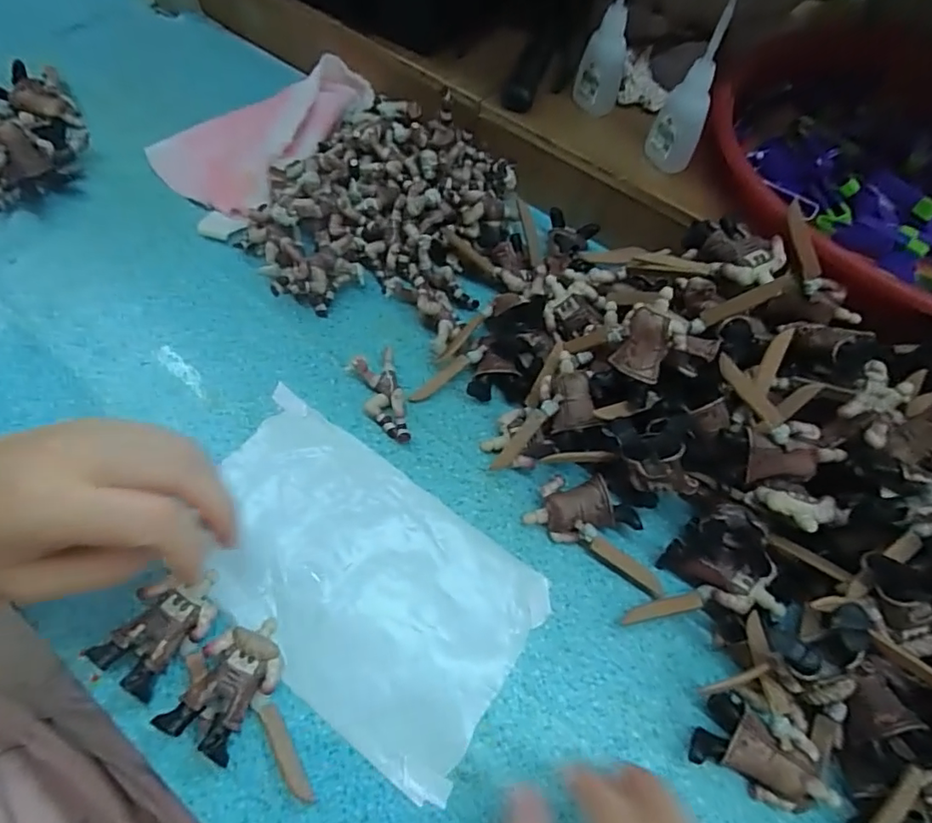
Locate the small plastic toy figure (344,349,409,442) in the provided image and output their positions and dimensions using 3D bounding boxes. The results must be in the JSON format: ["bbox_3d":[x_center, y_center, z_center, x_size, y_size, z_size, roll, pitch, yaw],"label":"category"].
[{"bbox_3d":[-0.050,-0.010,0.333,0.030,0.021,0.060,-24,66,-13],"label":"small plastic toy figure"}]

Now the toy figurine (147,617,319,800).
[{"bbox_3d":[-0.108,0.143,0.245,0.052,0.025,0.077,-15,62,-13],"label":"toy figurine"}]

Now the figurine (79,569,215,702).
[{"bbox_3d":[-0.147,0.103,0.259,0.032,0.018,0.059,35,67,15],"label":"figurine"}]

